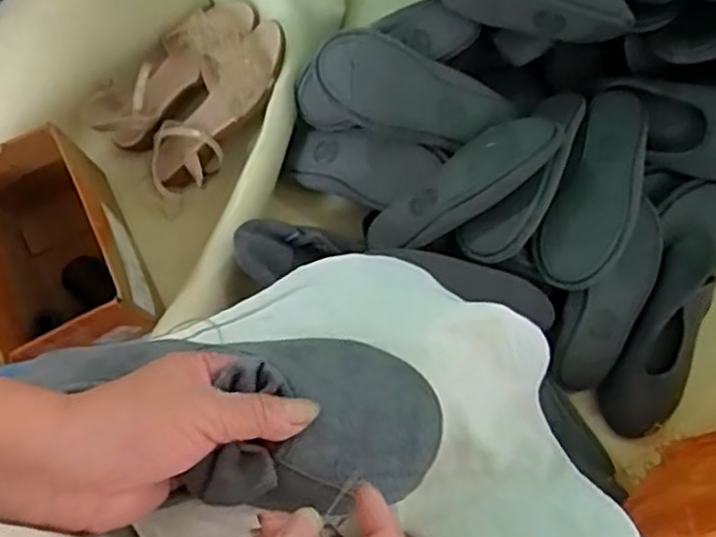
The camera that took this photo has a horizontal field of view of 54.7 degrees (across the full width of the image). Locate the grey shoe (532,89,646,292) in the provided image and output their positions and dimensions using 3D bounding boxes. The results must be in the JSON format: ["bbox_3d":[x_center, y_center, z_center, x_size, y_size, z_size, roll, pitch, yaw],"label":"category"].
[{"bbox_3d":[0.271,-0.093,0.770,0.091,0.034,0.246,25,79,7],"label":"grey shoe"}]

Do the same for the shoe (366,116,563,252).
[{"bbox_3d":[0.121,-0.095,0.752,0.209,0.027,0.084,-38,47,6],"label":"shoe"}]

